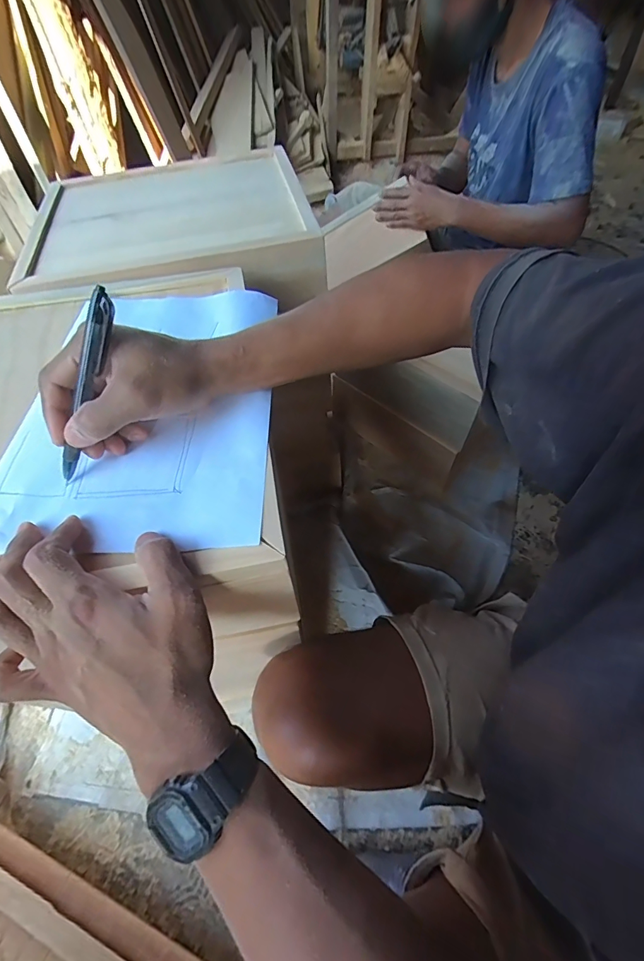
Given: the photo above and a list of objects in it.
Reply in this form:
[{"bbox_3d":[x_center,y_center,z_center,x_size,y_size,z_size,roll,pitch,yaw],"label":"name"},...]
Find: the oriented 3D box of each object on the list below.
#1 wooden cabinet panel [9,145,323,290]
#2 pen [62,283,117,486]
[{"bbox_3d":[-0.205,-0.375,0.557,0.344,0.022,0.320,-11,56,-5],"label":"wooden cabinet panel"},{"bbox_3d":[-0.162,-0.061,0.282,0.011,0.136,0.011,32,20,21],"label":"pen"}]

